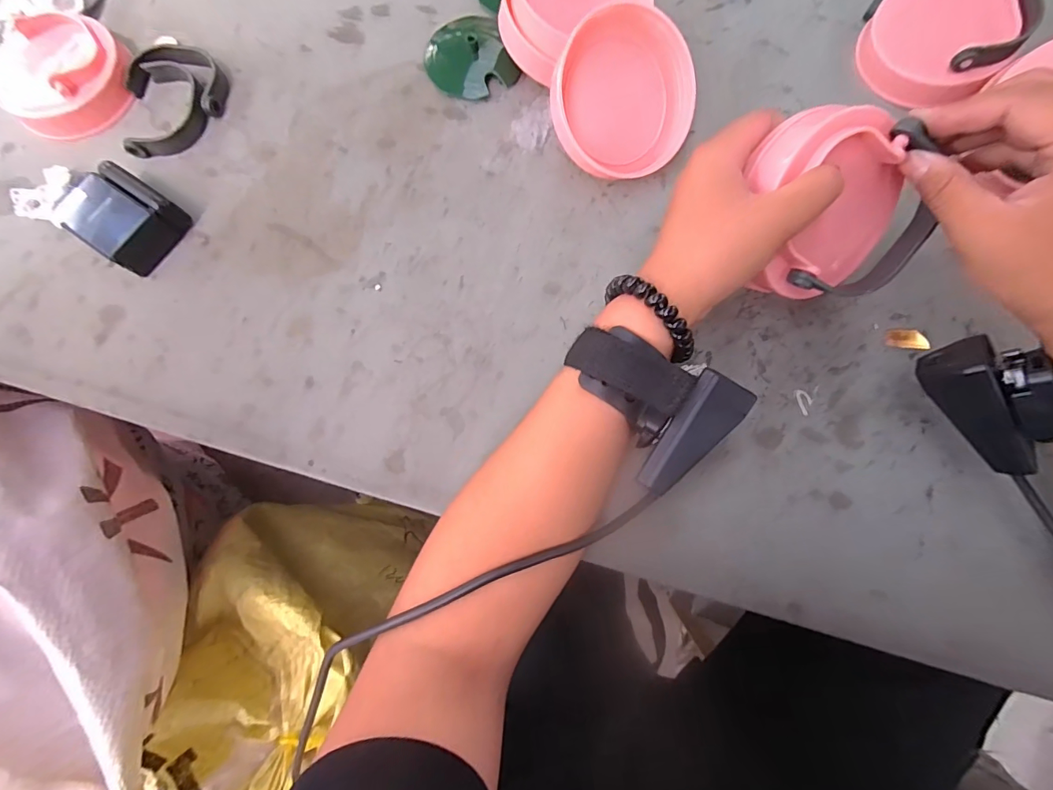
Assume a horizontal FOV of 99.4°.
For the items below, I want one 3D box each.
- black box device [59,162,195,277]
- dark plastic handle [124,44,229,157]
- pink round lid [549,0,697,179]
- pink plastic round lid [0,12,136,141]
[{"bbox_3d":[-0.282,-0.124,0.313,0.064,0.030,0.055,32,81,8],"label":"black box device"},{"bbox_3d":[-0.265,-0.229,0.341,0.071,0.014,0.092,-10,78,0],"label":"dark plastic handle"},{"bbox_3d":[0.064,-0.194,0.289,0.095,0.012,0.093,-4,113,-9],"label":"pink round lid"},{"bbox_3d":[-0.348,-0.240,0.338,0.089,0.028,0.094,0,78,2],"label":"pink plastic round lid"}]

